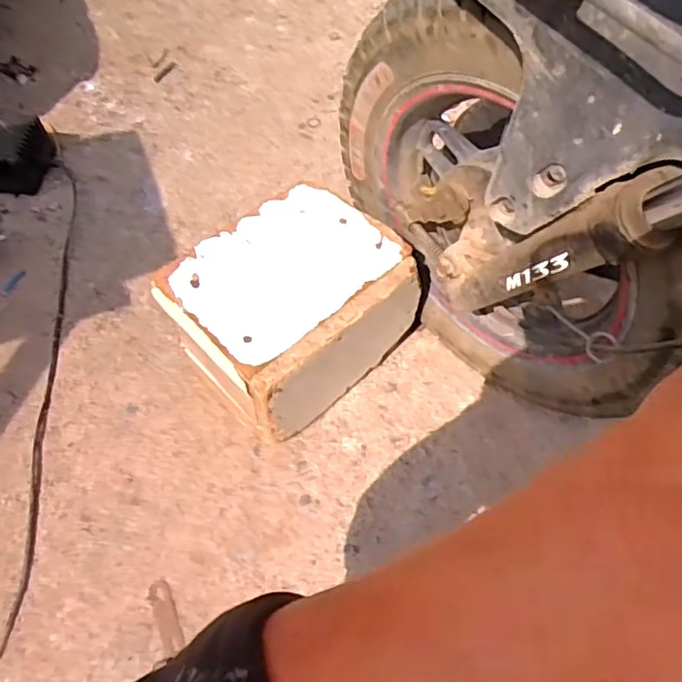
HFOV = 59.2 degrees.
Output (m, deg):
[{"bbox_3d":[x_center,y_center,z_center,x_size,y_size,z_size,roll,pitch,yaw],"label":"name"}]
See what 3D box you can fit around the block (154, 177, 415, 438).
[{"bbox_3d":[-0.051,-0.027,0.613,0.208,0.145,0.161,-38,65,-23],"label":"block"}]

